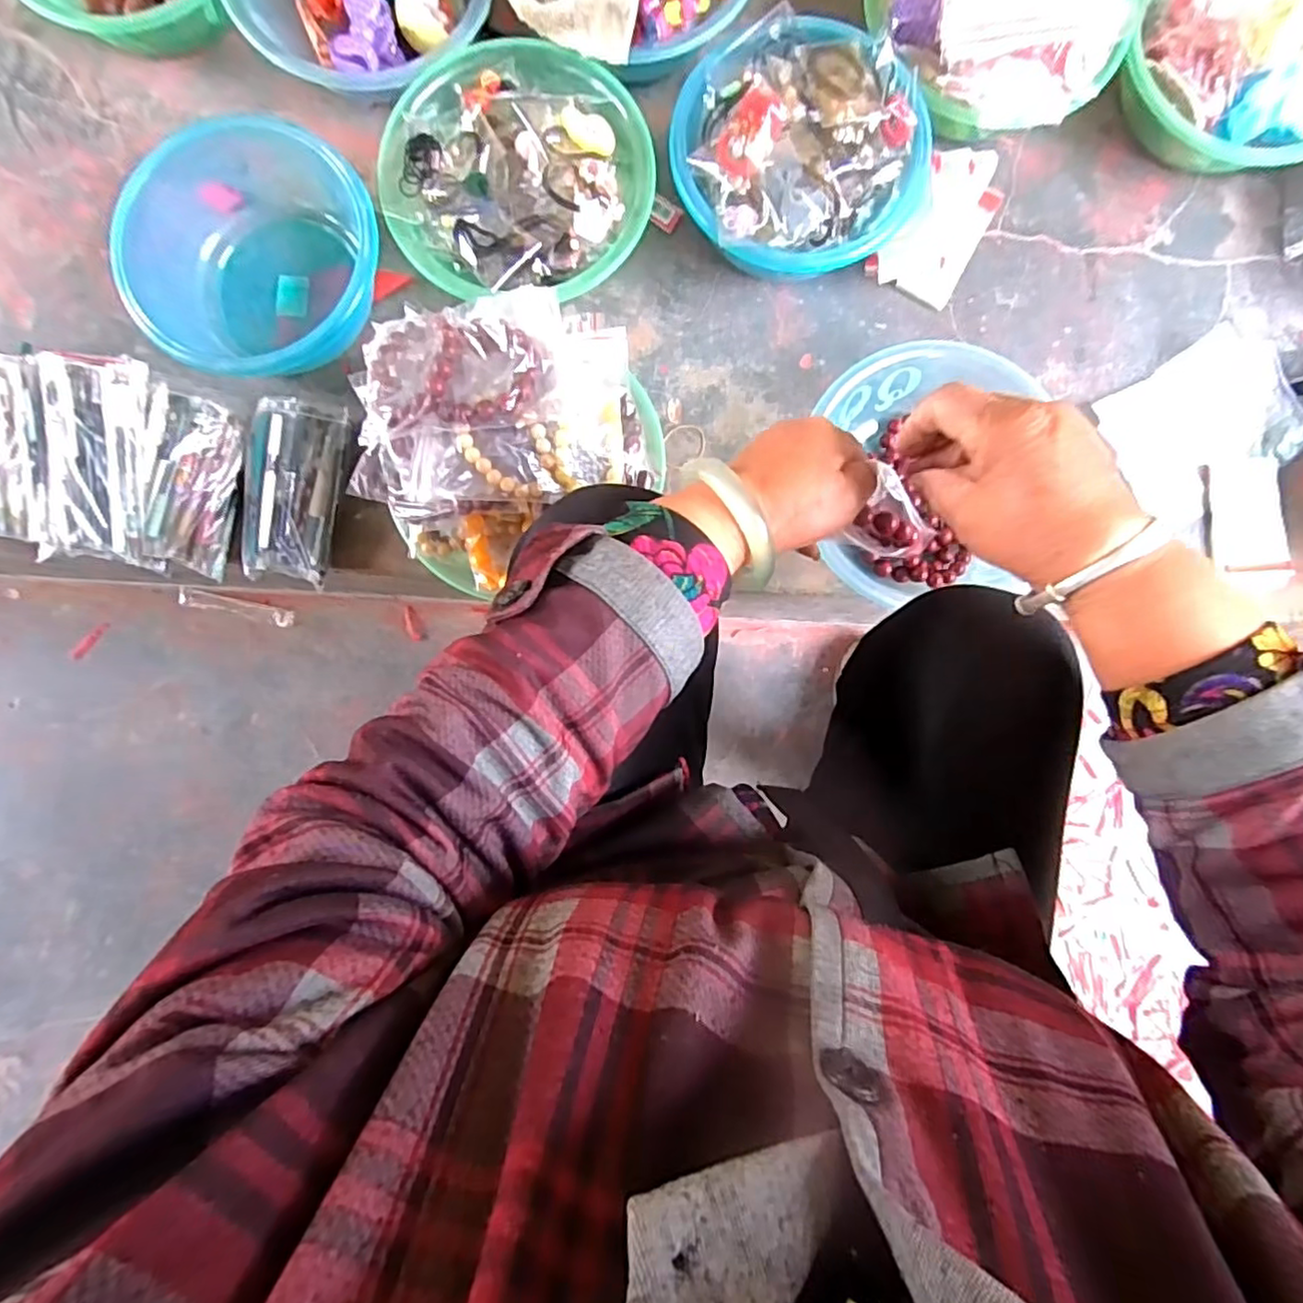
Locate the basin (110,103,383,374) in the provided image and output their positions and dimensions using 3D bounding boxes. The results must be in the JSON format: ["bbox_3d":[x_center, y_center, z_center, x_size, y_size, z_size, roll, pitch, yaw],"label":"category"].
[{"bbox_3d":[-0.361,-0.354,0.577,0.213,0.082,0.209,0,86,0],"label":"basin"}]

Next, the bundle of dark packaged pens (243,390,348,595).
[{"bbox_3d":[-0.331,-0.150,0.587,0.075,0.034,0.165,10,86,0],"label":"bundle of dark packaged pens"}]

